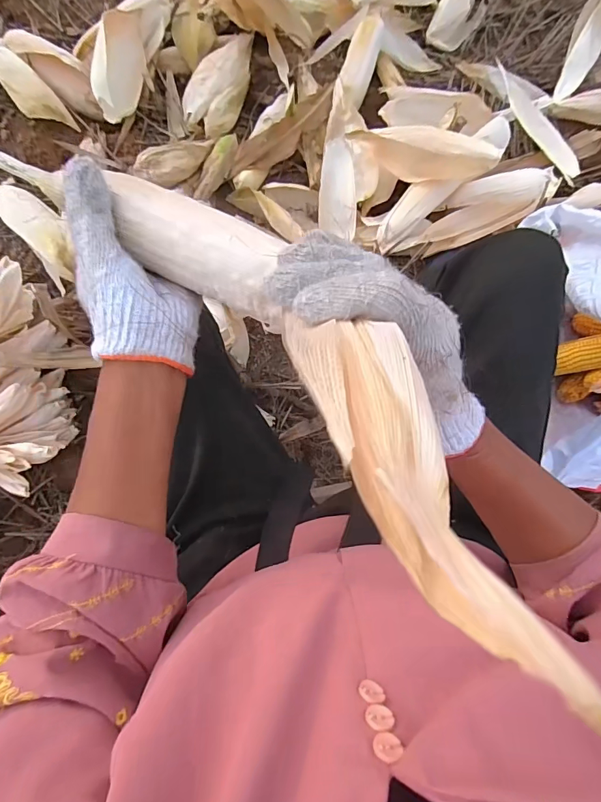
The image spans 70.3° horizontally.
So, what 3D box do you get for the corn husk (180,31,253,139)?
[{"bbox_3d":[-0.158,-0.637,0.841,0.109,0.064,0.245,19,86,0],"label":"corn husk"}]

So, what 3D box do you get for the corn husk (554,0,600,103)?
[{"bbox_3d":[0.562,-0.714,0.828,0.055,0.024,0.246,20,101,1],"label":"corn husk"}]

